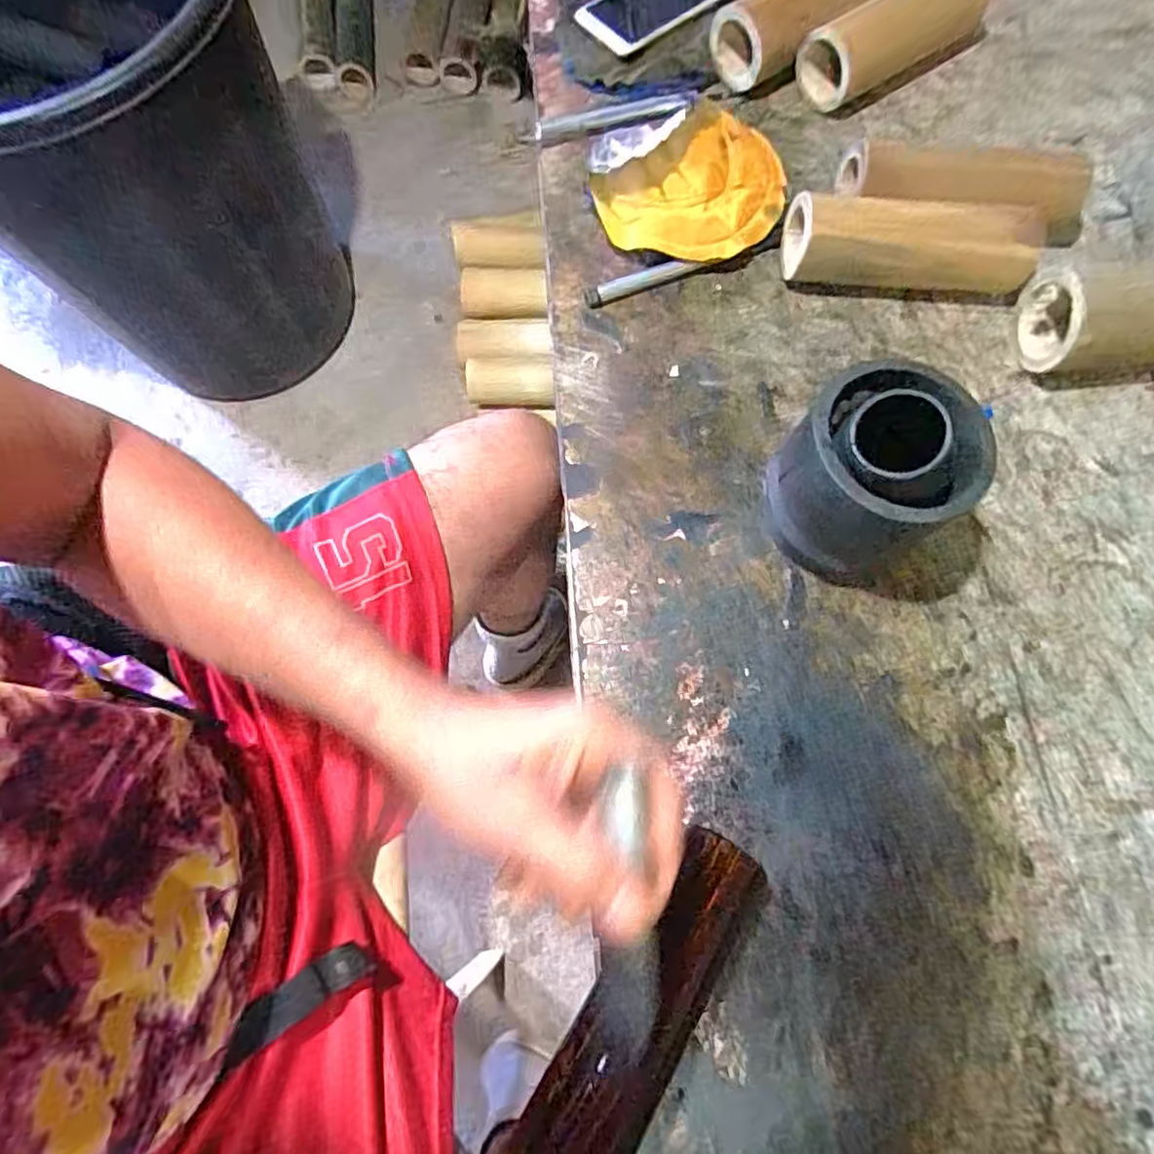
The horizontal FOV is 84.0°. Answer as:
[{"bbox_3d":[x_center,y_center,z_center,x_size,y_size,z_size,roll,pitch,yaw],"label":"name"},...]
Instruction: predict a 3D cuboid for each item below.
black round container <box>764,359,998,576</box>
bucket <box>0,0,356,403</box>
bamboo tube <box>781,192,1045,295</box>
[{"bbox_3d":[0.178,-0.063,0.391,0.100,0.128,0.097,0,73,-1],"label":"black round container"},{"bbox_3d":[-0.598,-0.552,0.884,0.464,0.527,0.489,1,72,-3],"label":"bucket"},{"bbox_3d":[0.254,-0.252,0.490,0.183,0.063,0.052,5,73,1],"label":"bamboo tube"}]

